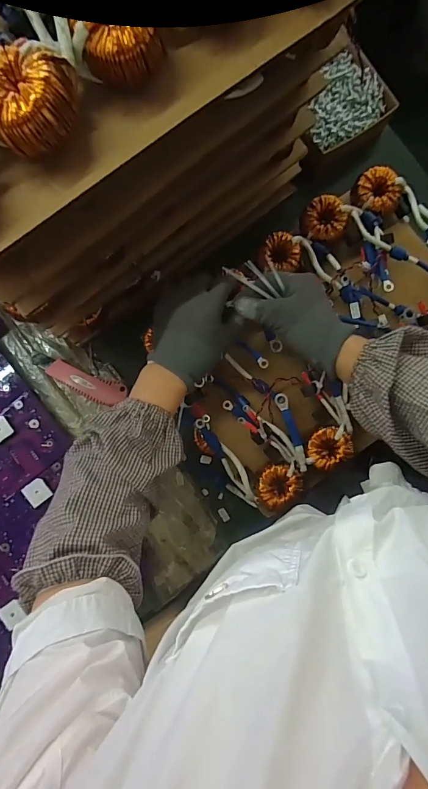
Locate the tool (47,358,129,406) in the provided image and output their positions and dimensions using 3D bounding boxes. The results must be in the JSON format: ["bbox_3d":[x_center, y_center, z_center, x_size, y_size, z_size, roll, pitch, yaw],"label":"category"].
[{"bbox_3d":[-0.186,-0.016,0.554,0.122,0.019,0.035,21,87,0],"label":"tool"}]

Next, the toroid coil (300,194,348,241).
[{"bbox_3d":[0.146,-0.233,0.510,0.052,0.025,0.057,0,88,-1],"label":"toroid coil"}]

